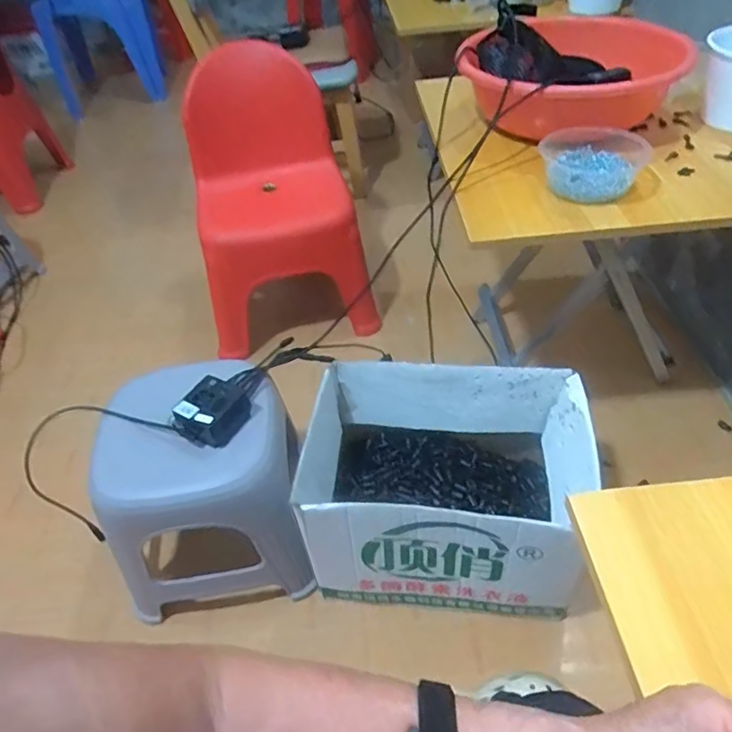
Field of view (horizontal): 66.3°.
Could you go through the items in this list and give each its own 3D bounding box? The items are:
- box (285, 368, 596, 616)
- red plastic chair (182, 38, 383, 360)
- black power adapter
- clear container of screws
[{"bbox_3d":[0.126,0.184,0.880,0.385,0.249,0.282,1,45,7],"label":"box"},{"bbox_3d":[-0.203,-0.389,1.300,0.383,0.573,0.375,-8,45,-2],"label":"red plastic chair"},{"bbox_3d":[-0.213,0.062,0.789,0.084,0.050,0.090,23,52,26],"label":"black power adapter"},{"bbox_3d":[0.322,-0.291,0.804,0.145,0.054,0.152,15,49,20],"label":"clear container of screws"}]

